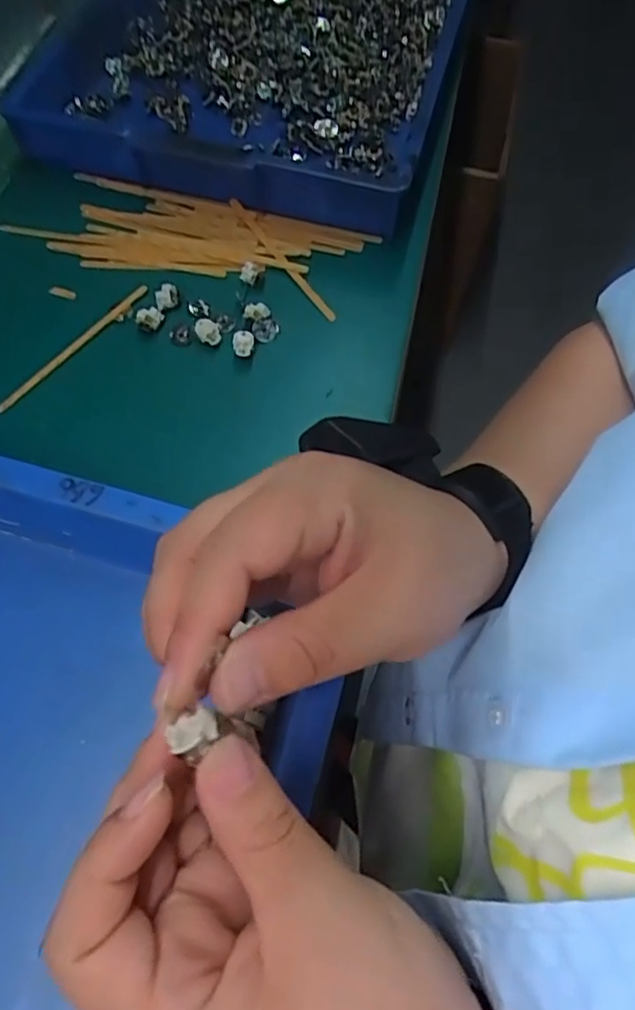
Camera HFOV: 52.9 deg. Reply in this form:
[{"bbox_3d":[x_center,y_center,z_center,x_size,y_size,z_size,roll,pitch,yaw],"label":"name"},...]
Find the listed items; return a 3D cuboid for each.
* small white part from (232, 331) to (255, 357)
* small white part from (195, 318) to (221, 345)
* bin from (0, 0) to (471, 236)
[{"bbox_3d":[-0.045,-0.097,0.389,0.013,0.014,0.012,-3,62,-3],"label":"small white part"},{"bbox_3d":[-0.067,-0.106,0.394,0.014,0.013,0.013,1,62,-1],"label":"small white part"},{"bbox_3d":[-0.037,-0.416,0.536,0.310,0.055,0.467,14,63,6],"label":"bin"}]

